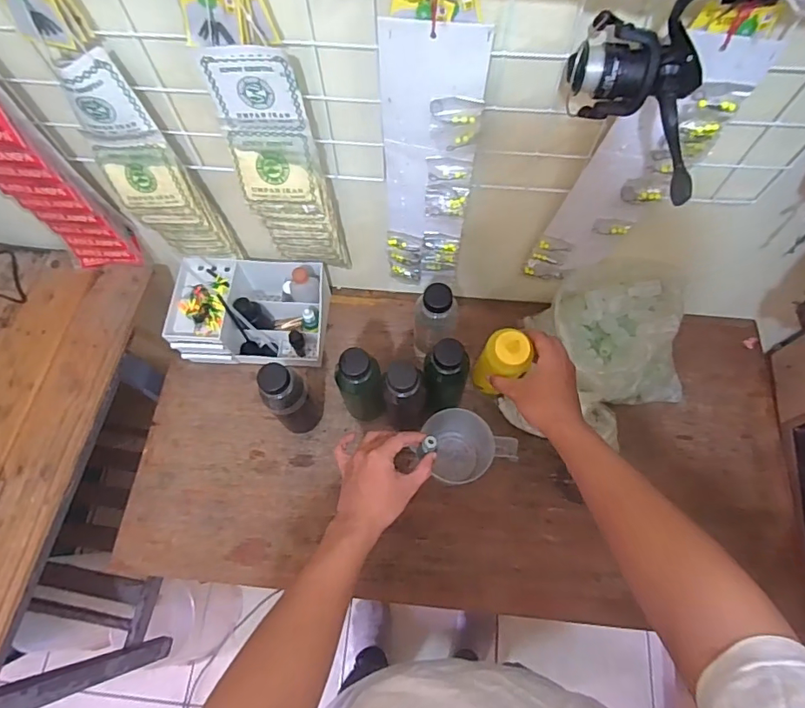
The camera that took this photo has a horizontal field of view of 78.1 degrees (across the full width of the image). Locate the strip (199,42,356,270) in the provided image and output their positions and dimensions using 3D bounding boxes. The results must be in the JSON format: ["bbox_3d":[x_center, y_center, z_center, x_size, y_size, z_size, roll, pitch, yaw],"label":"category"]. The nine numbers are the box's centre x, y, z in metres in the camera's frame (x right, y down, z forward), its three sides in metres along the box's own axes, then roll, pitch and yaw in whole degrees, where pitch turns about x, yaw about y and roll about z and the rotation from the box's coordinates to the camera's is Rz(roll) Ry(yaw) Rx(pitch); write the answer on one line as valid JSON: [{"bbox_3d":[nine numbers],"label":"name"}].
[{"bbox_3d":[-0.141,-0.202,0.613,0.101,0.345,0.043,-8,67,-2],"label":"strip"}]

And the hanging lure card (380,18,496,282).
[{"bbox_3d":[0.031,-0.200,0.591,0.100,0.378,0.034,-1,67,1],"label":"hanging lure card"}]

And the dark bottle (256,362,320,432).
[{"bbox_3d":[-0.164,0.074,0.718,0.056,0.188,0.067,42,74,17],"label":"dark bottle"}]

